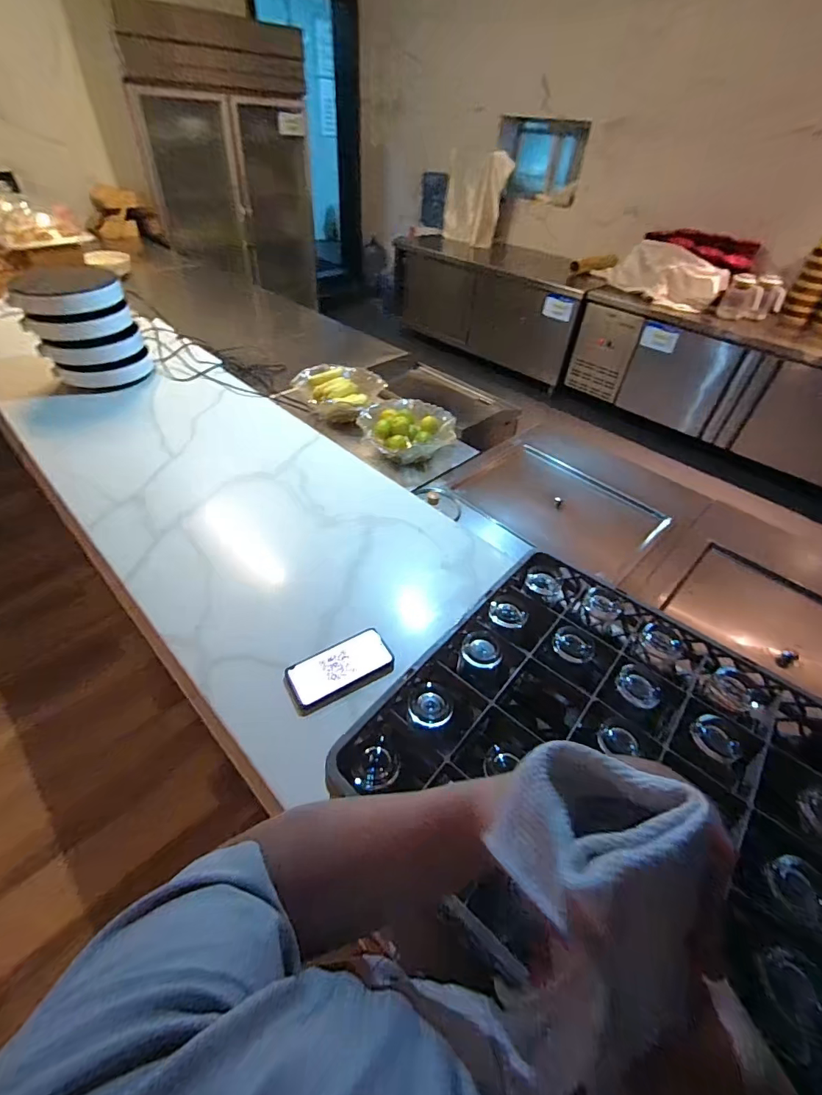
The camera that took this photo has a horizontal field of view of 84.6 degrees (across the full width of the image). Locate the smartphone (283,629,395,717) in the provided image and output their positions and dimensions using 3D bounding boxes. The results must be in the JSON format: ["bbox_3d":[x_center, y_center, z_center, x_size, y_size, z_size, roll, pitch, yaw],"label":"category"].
[{"bbox_3d":[-0.113,0.191,0.715,0.168,0.009,0.084,-21,49,-25],"label":"smartphone"}]

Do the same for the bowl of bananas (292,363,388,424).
[{"bbox_3d":[-0.235,-0.508,1.502,0.250,0.116,0.244,2,43,-2],"label":"bowl of bananas"}]

